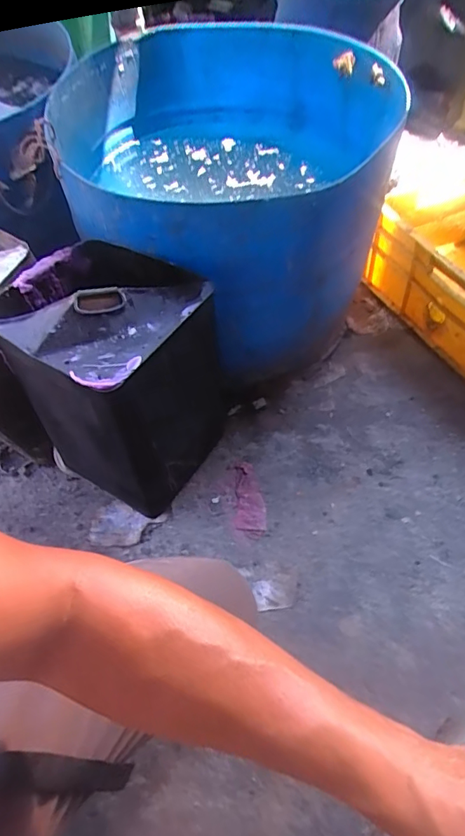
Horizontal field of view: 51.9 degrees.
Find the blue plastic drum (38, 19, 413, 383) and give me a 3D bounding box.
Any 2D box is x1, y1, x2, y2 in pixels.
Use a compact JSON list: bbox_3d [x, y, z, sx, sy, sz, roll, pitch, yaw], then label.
[{"bbox_3d":[-0.011,-0.402,0.936,0.557,0.441,0.589,0,59,0],"label":"blue plastic drum"}]

